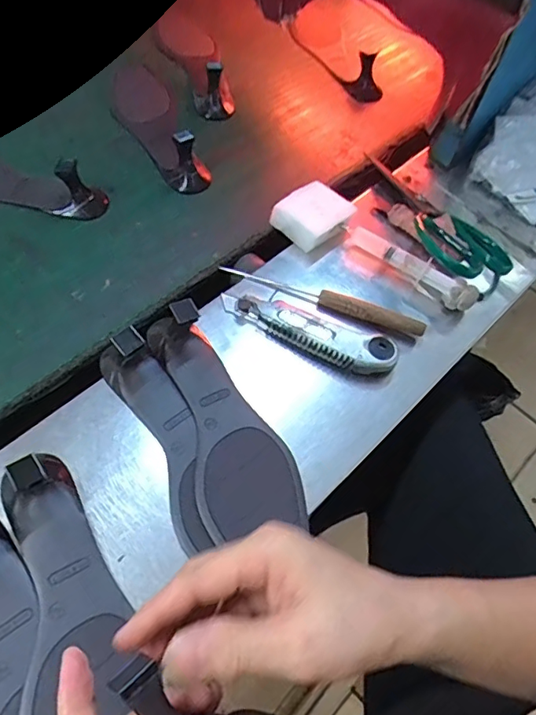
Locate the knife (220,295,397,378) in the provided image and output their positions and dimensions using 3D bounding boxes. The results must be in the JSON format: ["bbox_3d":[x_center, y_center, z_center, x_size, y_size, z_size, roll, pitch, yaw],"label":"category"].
[{"bbox_3d":[0.033,-0.020,0.472,0.159,0.030,0.038,19,59,7],"label":"knife"}]

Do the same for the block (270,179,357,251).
[{"bbox_3d":[0.045,-0.146,0.536,0.057,0.028,0.062,41,64,19],"label":"block"}]

